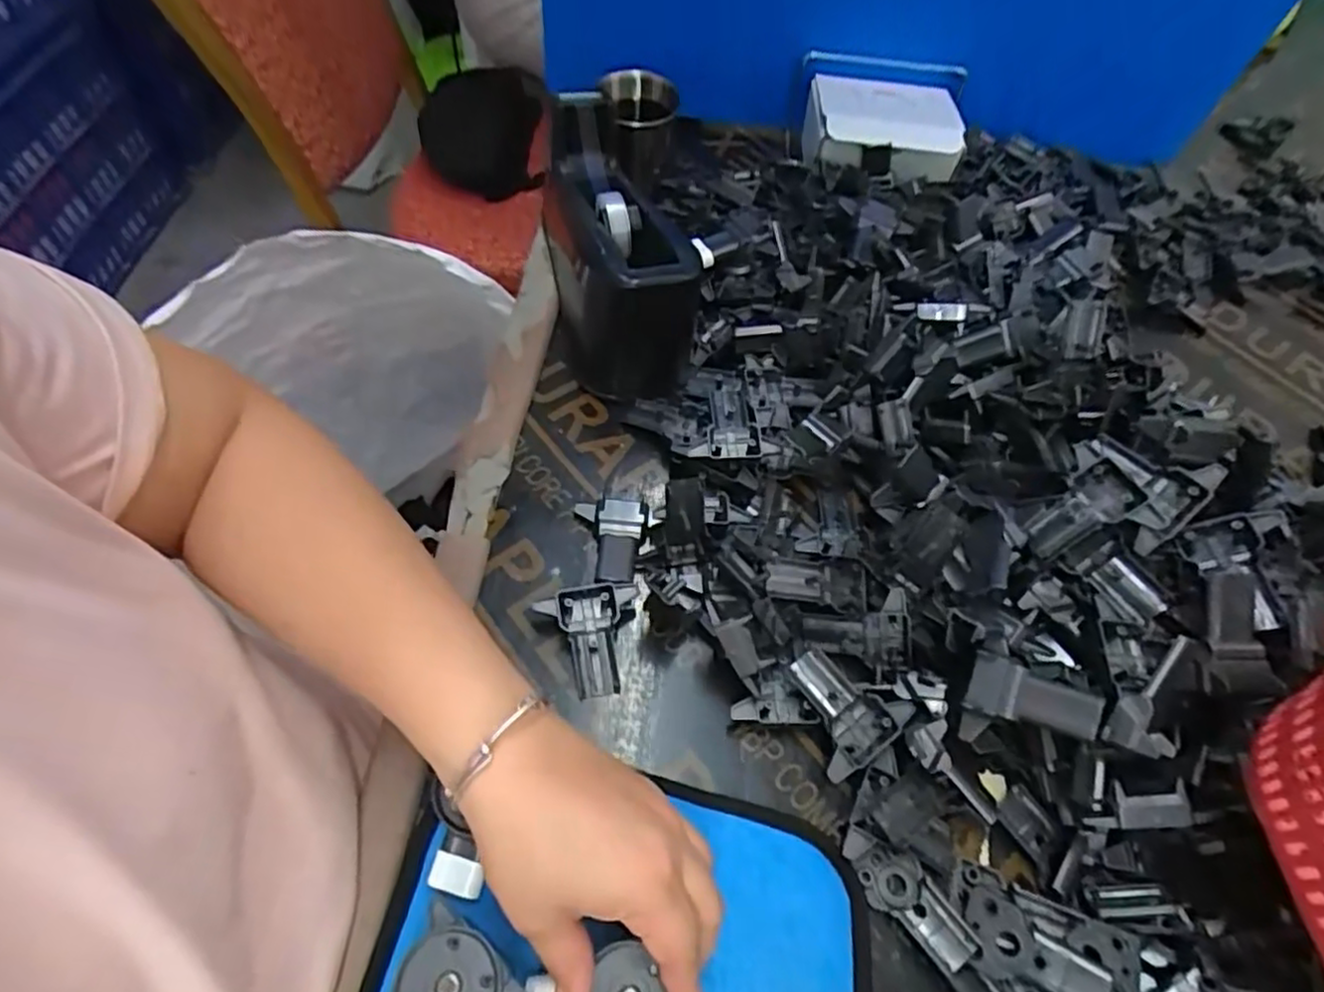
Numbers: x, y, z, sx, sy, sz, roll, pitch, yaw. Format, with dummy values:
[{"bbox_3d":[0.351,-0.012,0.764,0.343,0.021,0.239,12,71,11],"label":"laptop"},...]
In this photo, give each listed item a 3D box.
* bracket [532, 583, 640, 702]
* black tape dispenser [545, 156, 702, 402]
[{"bbox_3d":[-0.042,0.080,0.389,0.052,0.022,0.056,0,59,-4],"label":"bracket"},{"bbox_3d":[-0.034,-0.166,0.494,0.083,0.098,0.179,-8,60,-8],"label":"black tape dispenser"}]

